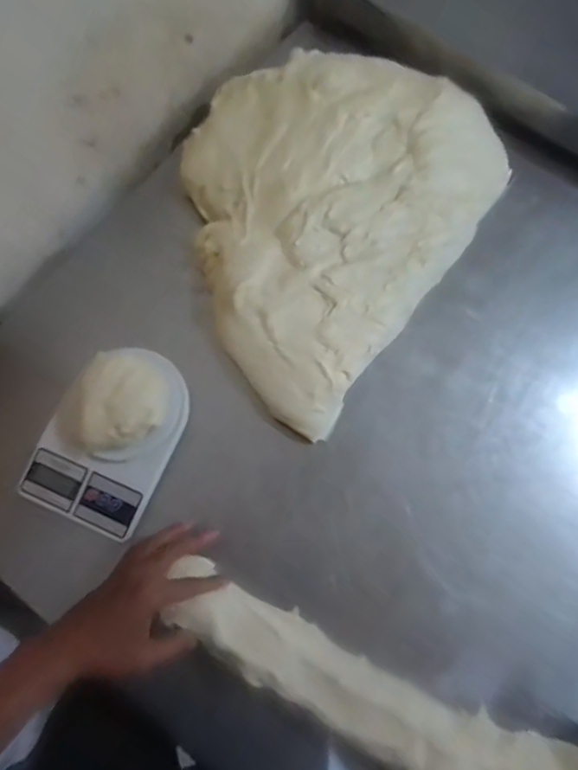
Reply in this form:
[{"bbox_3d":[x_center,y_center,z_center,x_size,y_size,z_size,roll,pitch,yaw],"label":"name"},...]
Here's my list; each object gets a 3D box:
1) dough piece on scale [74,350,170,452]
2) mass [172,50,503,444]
[{"bbox_3d":[-0.197,0.022,0.609,0.101,0.050,0.109,0,72,1],"label":"dough piece on scale"},{"bbox_3d":[0.025,-0.246,0.711,0.404,0.063,0.505,36,77,9],"label":"mass"}]

